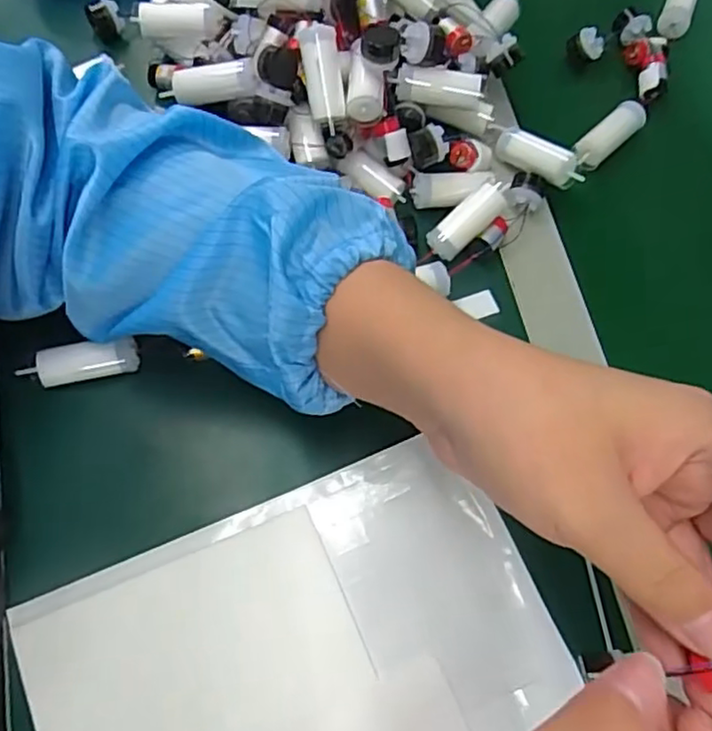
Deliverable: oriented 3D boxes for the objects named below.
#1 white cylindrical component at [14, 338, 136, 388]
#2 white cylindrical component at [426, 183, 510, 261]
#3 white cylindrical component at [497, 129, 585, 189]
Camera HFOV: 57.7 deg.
[{"bbox_3d":[-0.146,-0.001,0.342,0.059,0.016,0.017,-10,68,-4],"label":"white cylindrical component"},{"bbox_3d":[0.066,-0.086,0.377,0.054,0.014,0.018,-43,73,5],"label":"white cylindrical component"},{"bbox_3d":[0.110,-0.126,0.394,0.056,0.018,0.020,37,72,28],"label":"white cylindrical component"}]

